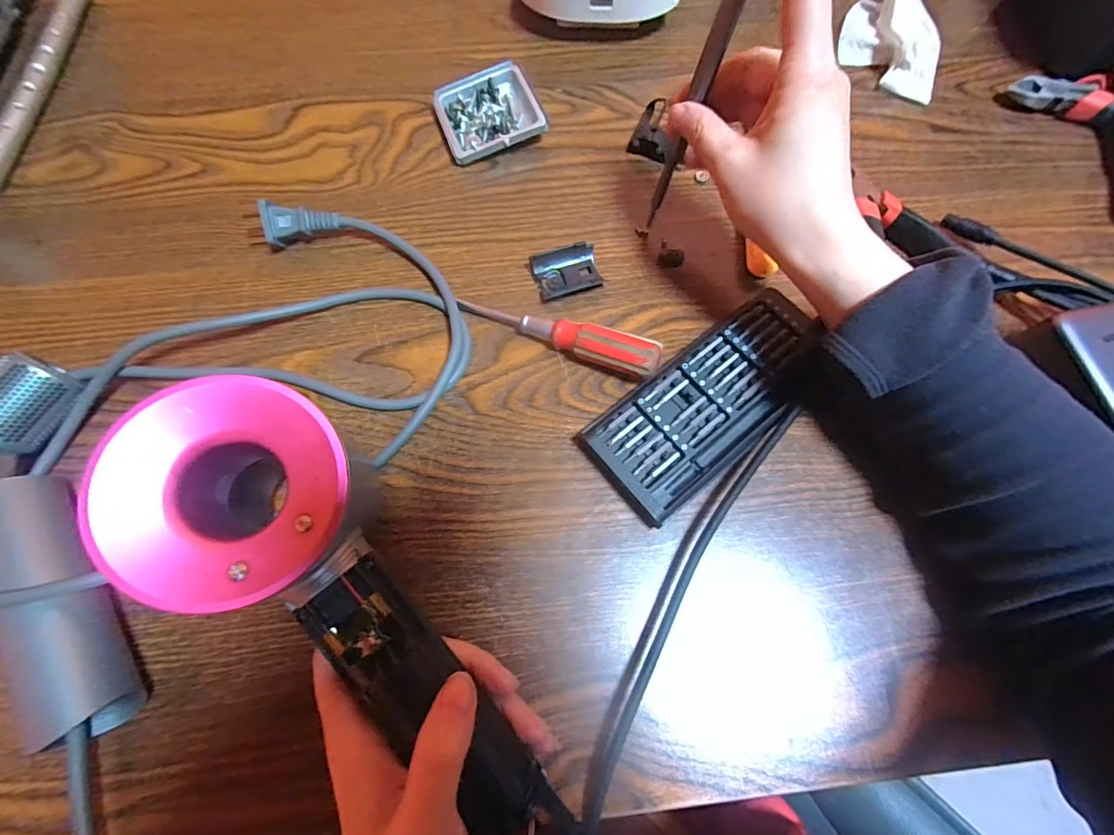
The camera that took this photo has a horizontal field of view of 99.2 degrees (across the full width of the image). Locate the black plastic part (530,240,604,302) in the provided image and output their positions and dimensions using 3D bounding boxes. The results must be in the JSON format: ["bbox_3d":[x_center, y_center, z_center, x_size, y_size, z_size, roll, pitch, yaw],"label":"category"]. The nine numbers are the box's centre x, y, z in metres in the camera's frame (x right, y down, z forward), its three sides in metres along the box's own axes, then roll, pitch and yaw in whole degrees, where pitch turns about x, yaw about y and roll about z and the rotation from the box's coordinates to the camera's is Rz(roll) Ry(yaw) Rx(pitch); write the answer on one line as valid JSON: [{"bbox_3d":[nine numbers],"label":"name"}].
[{"bbox_3d":[0.006,-0.095,0.306,0.042,0.009,0.030,-17,72,-7],"label":"black plastic part"}]

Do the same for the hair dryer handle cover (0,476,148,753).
[{"bbox_3d":[-0.233,0.086,0.222,0.030,0.039,0.120,-31,75,-11],"label":"hair dryer handle cover"}]

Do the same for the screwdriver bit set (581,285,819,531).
[{"bbox_3d":[0.089,-0.010,0.272,0.152,0.020,0.064,-38,76,-13],"label":"screwdriver bit set"}]

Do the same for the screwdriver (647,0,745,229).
[{"bbox_3d":[0.072,-0.164,0.260,0.010,0.130,0.006,32,58,9],"label":"screwdriver"}]

